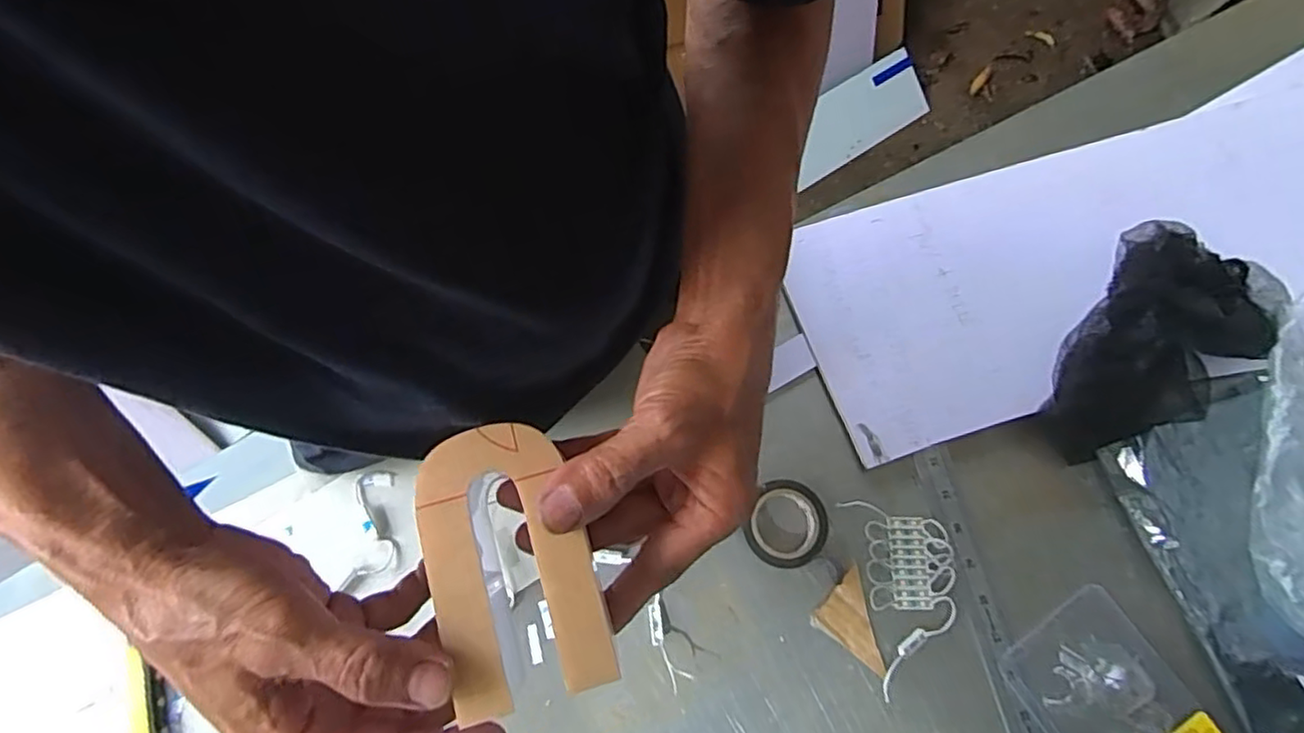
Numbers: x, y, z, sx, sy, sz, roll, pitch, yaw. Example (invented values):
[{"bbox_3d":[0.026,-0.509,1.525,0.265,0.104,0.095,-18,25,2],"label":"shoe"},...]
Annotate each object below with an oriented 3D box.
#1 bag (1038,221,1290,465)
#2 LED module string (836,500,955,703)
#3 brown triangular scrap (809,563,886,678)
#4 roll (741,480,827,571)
[{"bbox_3d":[0.391,-0.016,0.497,0.124,0.052,0.198,34,76,8],"label":"bag"},{"bbox_3d":[0.182,0.153,0.462,0.074,0.014,0.124,-11,74,-5],"label":"LED module string"},{"bbox_3d":[0.134,0.181,0.459,0.039,0.004,0.068,-12,75,2],"label":"brown triangular scrap"},{"bbox_3d":[0.096,0.114,0.468,0.055,0.016,0.059,0,74,-2],"label":"roll"}]

